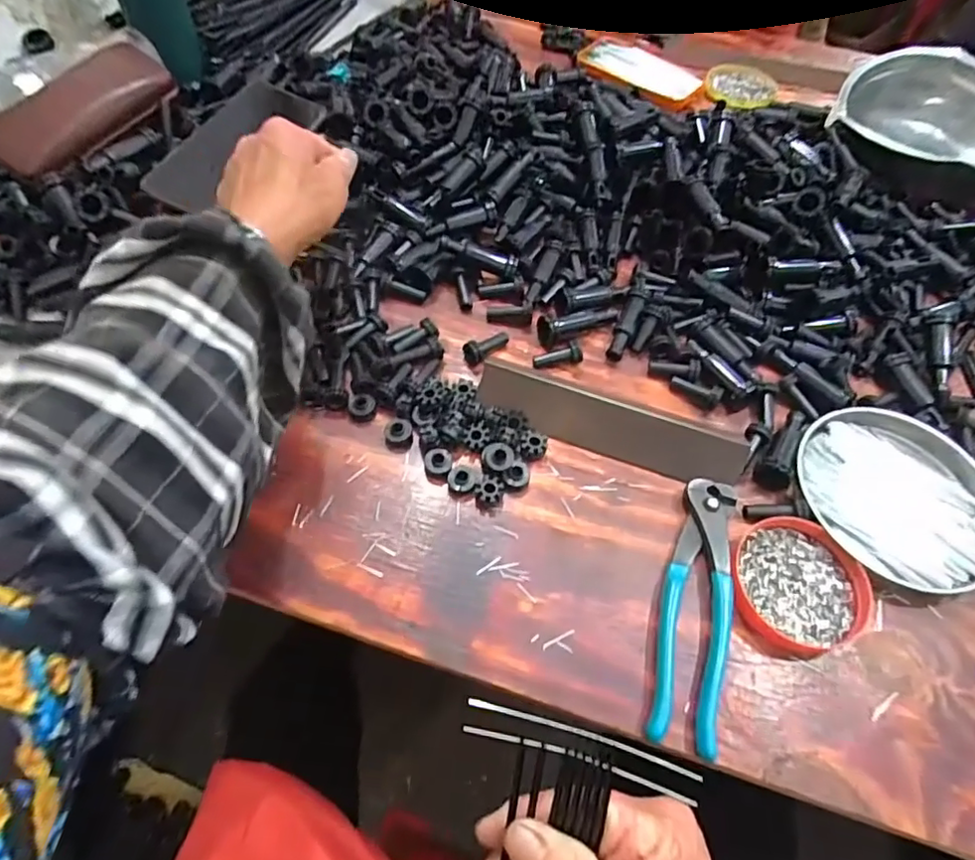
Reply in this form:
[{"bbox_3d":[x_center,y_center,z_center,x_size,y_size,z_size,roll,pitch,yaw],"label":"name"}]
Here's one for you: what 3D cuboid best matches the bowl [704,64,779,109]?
[{"bbox_3d":[0.301,-0.408,0.674,0.081,0.019,0.084,2,58,-3],"label":"bowl"}]

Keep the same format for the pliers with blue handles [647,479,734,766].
[{"bbox_3d":[0.128,0.104,0.343,0.040,0.012,0.162,15,60,6],"label":"pliers with blue handles"}]

